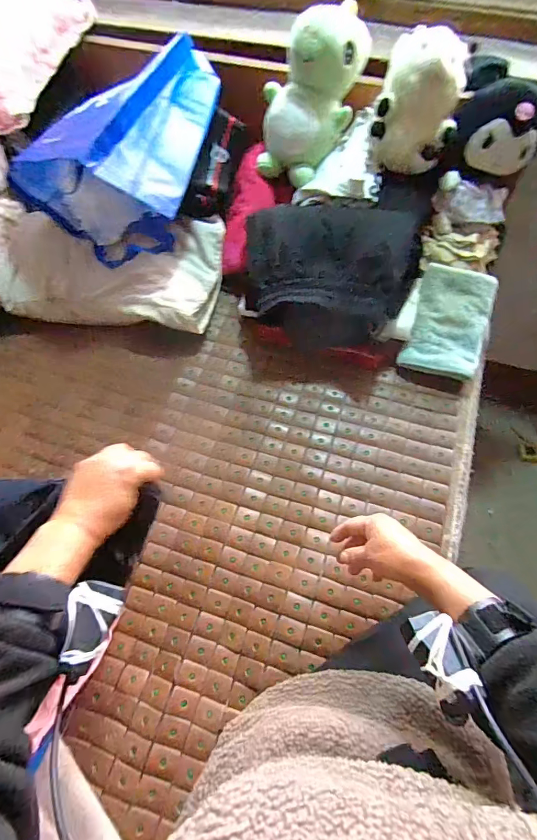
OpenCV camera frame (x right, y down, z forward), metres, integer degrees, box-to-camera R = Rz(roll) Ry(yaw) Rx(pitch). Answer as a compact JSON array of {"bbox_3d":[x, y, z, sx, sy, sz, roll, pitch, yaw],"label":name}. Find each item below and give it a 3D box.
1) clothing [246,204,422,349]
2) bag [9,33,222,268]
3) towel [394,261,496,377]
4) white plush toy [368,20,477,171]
[{"bbox_3d":[0.101,-0.248,0.661,0.274,0.110,0.229,4,63,3],"label":"clothing"},{"bbox_3d":[-0.268,-0.486,0.727,0.321,0.178,0.361,14,64,8],"label":"bag"},{"bbox_3d":[0.306,-0.165,0.686,0.122,0.019,0.169,16,97,11],"label":"towel"},{"bbox_3d":[0.239,-0.505,0.656,0.131,0.147,0.100,14,64,8],"label":"white plush toy"}]

